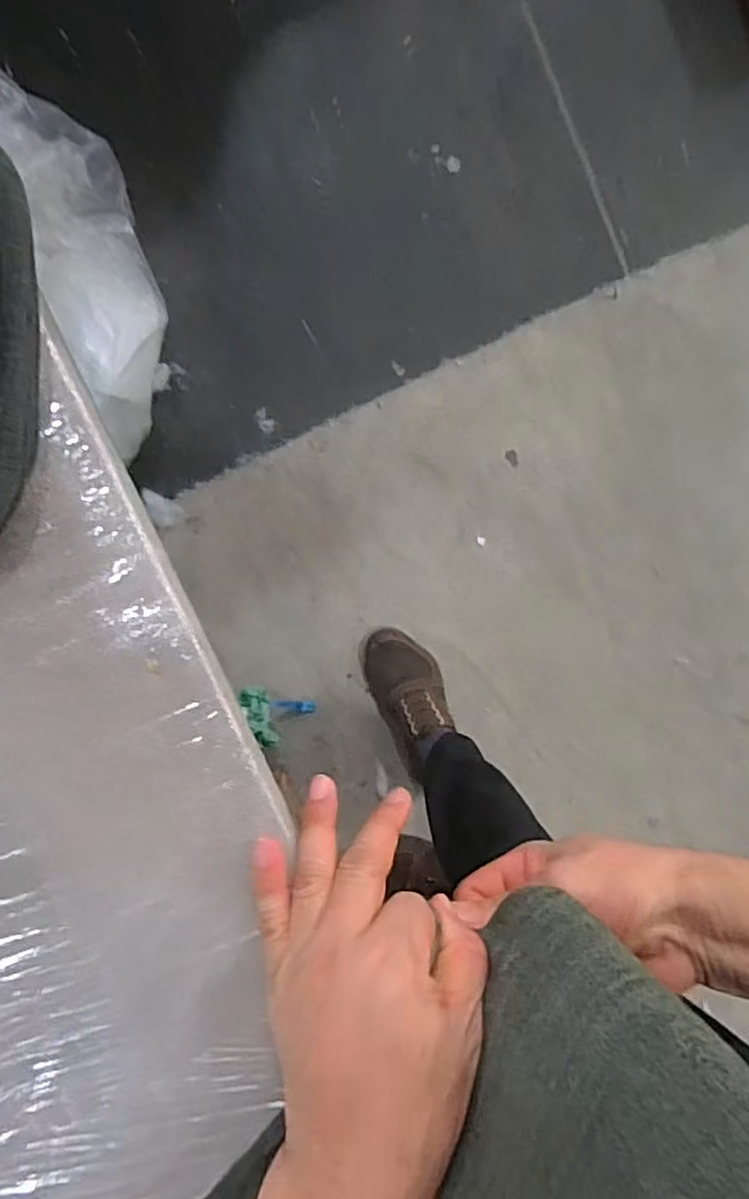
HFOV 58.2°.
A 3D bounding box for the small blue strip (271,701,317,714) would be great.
[{"bbox_3d":[-0.132,0.174,1.098,0.072,0.013,0.018,9,96,-5],"label":"small blue strip"}]

